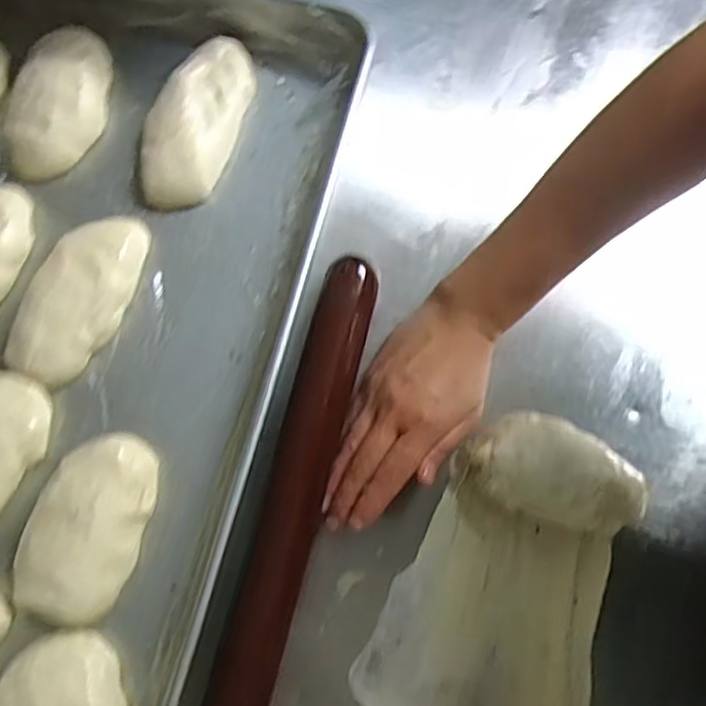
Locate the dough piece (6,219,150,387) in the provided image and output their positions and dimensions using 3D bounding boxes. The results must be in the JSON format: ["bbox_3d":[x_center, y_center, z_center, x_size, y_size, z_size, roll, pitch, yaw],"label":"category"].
[{"bbox_3d":[-0.197,-0.043,0.467,0.068,0.028,0.132,34,80,9],"label":"dough piece"}]

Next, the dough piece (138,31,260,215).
[{"bbox_3d":[-0.119,-0.178,0.491,0.059,0.030,0.138,16,78,6],"label":"dough piece"}]

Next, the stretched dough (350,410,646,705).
[{"bbox_3d":[0.100,0.156,0.403,0.133,0.055,0.225,27,77,5],"label":"stretched dough"}]

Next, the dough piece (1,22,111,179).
[{"bbox_3d":[-0.223,-0.196,0.492,0.063,0.029,0.121,13,78,5],"label":"dough piece"}]

